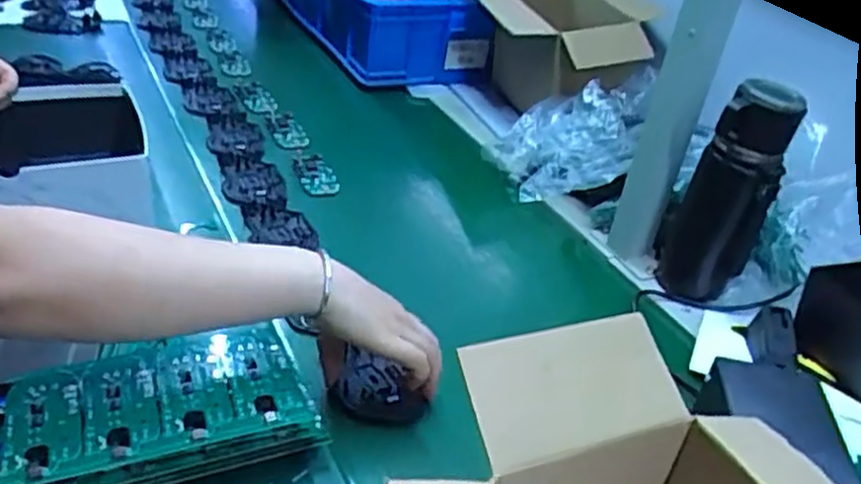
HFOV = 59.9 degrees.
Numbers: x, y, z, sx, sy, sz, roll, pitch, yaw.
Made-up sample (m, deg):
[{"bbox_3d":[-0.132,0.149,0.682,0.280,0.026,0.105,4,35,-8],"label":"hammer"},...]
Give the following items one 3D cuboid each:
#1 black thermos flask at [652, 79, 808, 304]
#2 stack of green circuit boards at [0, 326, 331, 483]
[{"bbox_3d":[0.304,-0.049,0.777,0.085,0.233,0.082,15,33,13],"label":"black thermos flask"},{"bbox_3d":[-0.187,0.127,0.535,0.202,0.063,0.107,-10,36,-25],"label":"stack of green circuit boards"}]

